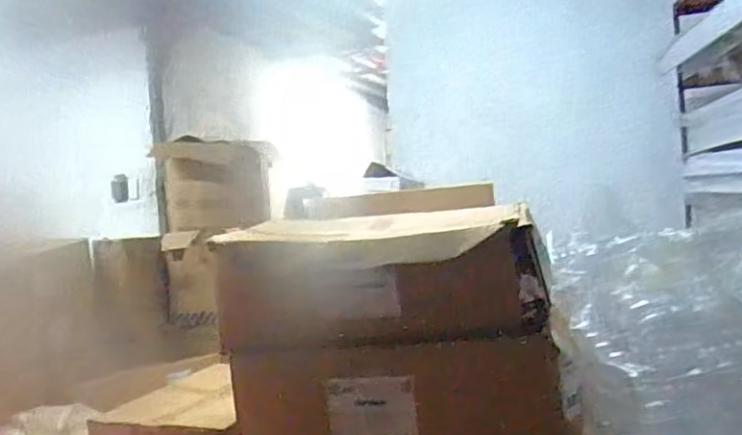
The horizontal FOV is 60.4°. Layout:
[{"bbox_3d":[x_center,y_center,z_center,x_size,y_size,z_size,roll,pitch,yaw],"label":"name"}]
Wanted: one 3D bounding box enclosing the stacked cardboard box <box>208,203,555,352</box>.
[{"bbox_3d":[0.041,0.102,1.231,0.586,0.207,0.321,-3,1,20],"label":"stacked cardboard box"}]

